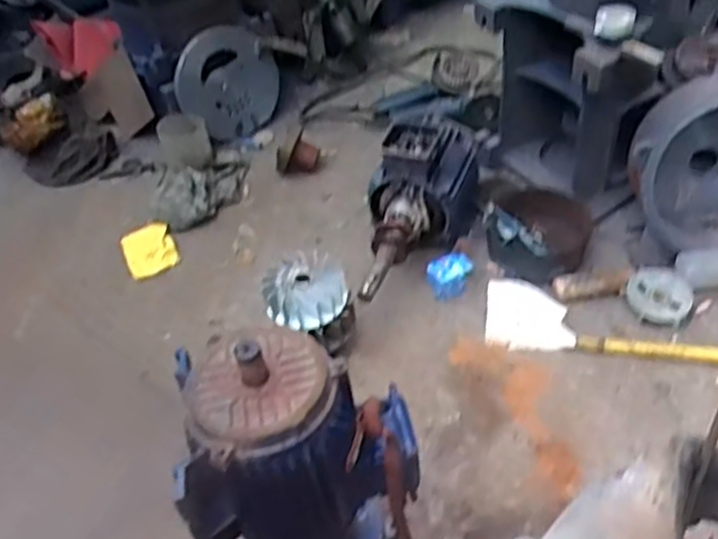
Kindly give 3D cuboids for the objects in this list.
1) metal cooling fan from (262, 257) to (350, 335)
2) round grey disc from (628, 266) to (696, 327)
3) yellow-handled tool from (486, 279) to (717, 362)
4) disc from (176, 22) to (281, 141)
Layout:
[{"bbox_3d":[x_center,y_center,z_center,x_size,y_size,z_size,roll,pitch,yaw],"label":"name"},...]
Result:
[{"bbox_3d":[-0.085,0.033,1.157,0.131,0.050,0.120,-11,42,-4],"label":"metal cooling fan"},{"bbox_3d":[0.519,0.047,1.257,0.107,0.026,0.107,-5,56,7],"label":"round grey disc"},{"bbox_3d":[0.465,0.093,1.203,0.499,0.032,0.132,6,44,14],"label":"yellow-handled tool"},{"bbox_3d":[-0.283,-0.410,1.614,0.220,0.243,0.034,-50,46,3],"label":"disc"}]

